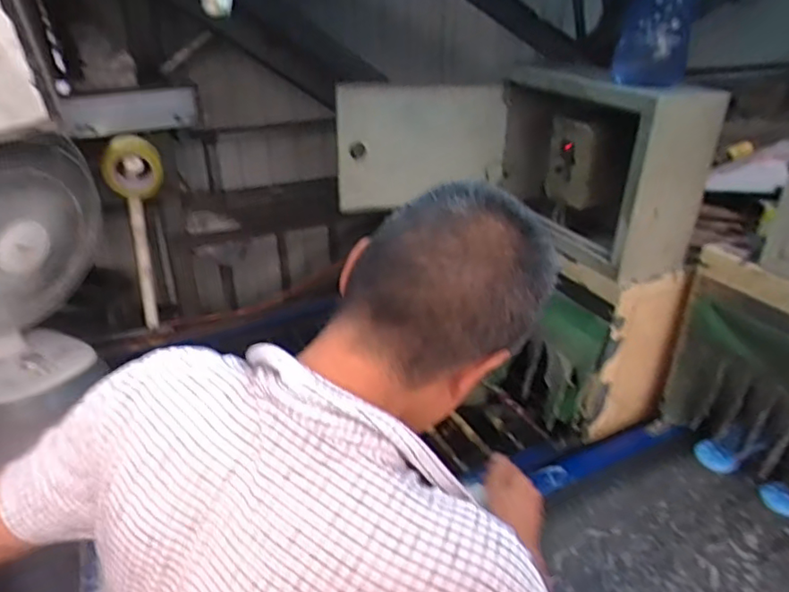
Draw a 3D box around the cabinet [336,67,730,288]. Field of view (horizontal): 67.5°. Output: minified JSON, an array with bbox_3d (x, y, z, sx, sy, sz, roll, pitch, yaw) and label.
[{"bbox_3d":[0.264,-0.289,1.253,0.713,0.319,0.317,13,31,20],"label":"cabinet"}]

